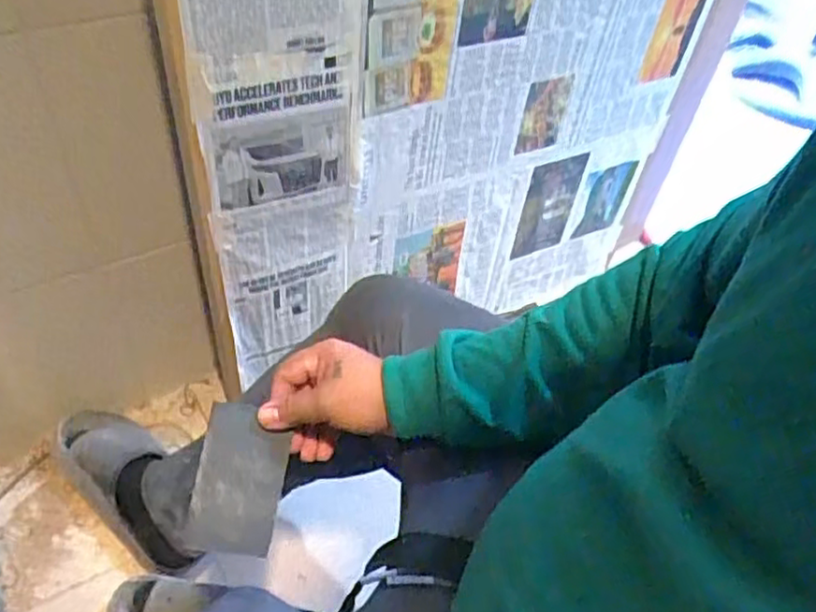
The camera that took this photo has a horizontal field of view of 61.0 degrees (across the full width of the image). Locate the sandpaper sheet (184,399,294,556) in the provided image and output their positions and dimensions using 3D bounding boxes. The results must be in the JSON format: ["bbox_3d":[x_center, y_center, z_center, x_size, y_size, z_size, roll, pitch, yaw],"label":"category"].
[{"bbox_3d":[-0.133,0.139,0.551,0.066,0.006,0.116,13,86,-18],"label":"sandpaper sheet"}]

